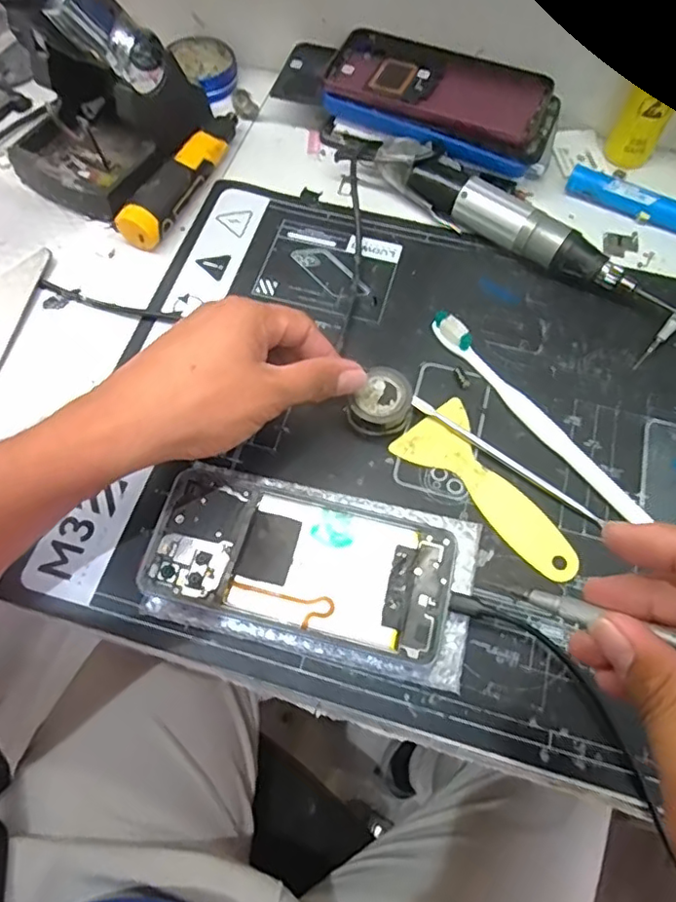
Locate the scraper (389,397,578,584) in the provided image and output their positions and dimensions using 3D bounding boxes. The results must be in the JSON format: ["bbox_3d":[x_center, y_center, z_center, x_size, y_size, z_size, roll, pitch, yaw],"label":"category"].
[{"bbox_3d":[0.092,0.025,0.349,0.050,0.004,0.123,-36,69,-15],"label":"scraper"}]

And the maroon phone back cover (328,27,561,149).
[{"bbox_3d":[0.079,-0.286,0.454,0.167,0.006,0.084,24,68,11],"label":"maroon phone back cover"}]

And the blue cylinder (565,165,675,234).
[{"bbox_3d":[0.255,-0.173,0.437,0.169,0.020,0.017,28,68,13],"label":"blue cylinder"}]

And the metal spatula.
[{"bbox_3d":[0.102,0.005,0.361,0.134,0.004,0.006,35,70,13],"label":"metal spatula"}]

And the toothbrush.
[{"bbox_3d":[0.124,-0.026,0.367,0.015,0.018,0.176,-36,69,-15],"label":"toothbrush"}]

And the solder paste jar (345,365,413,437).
[{"bbox_3d":[0.028,-0.029,0.363,0.033,0.023,0.039,39,71,17],"label":"solder paste jar"}]

